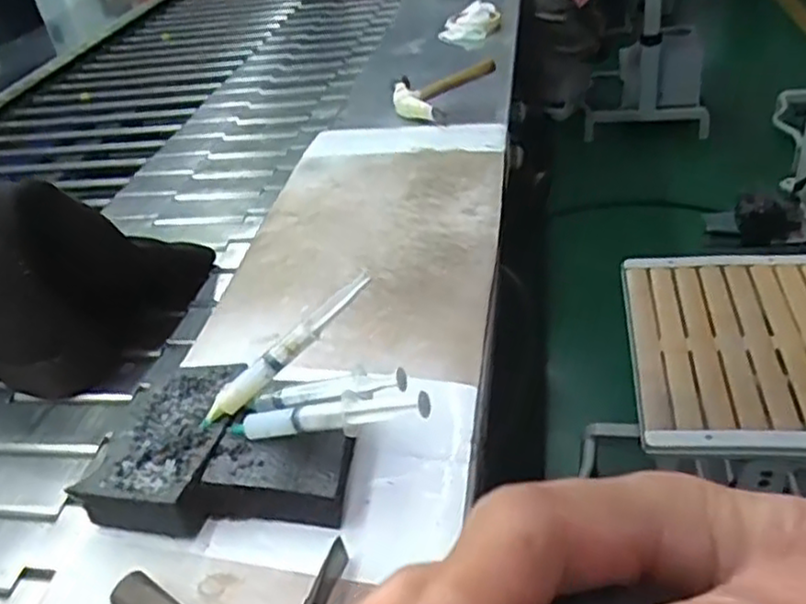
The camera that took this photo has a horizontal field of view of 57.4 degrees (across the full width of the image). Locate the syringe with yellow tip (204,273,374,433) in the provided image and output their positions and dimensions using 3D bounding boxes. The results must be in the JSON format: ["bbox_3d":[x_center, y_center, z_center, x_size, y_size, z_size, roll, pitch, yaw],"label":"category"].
[{"bbox_3d":[-0.079,0.032,0.498,0.147,0.015,0.012,-42,42,2],"label":"syringe with yellow tip"}]

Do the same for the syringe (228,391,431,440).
[{"bbox_3d":[-0.049,0.071,0.459,0.145,0.014,0.022,-11,32,26],"label":"syringe"}]

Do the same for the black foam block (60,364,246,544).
[{"bbox_3d":[-0.159,0.097,0.510,0.082,0.034,0.128,0,37,8],"label":"black foam block"}]

